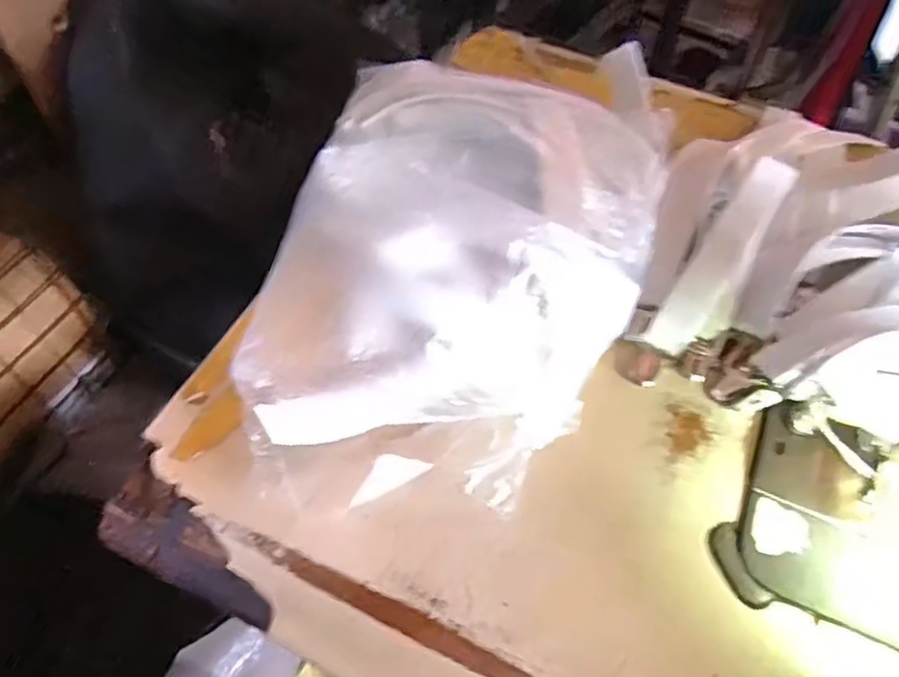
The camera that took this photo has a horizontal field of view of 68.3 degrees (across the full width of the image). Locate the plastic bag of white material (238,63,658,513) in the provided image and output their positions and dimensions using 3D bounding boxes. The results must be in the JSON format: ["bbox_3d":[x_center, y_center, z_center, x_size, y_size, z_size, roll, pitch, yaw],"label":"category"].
[{"bbox_3d":[0.008,-0.050,0.393,0.205,0.085,0.262,14,57,9],"label":"plastic bag of white material"}]

